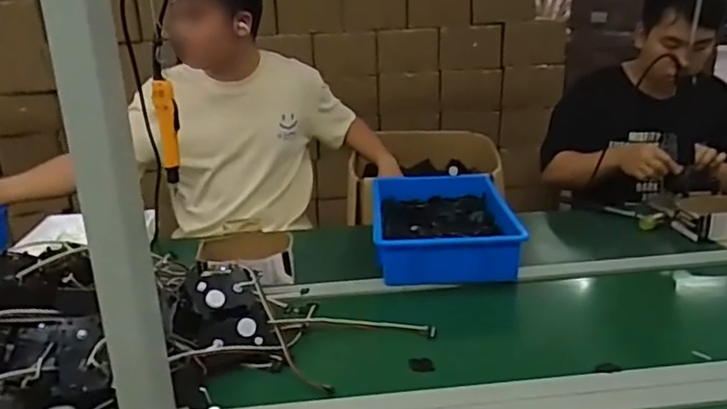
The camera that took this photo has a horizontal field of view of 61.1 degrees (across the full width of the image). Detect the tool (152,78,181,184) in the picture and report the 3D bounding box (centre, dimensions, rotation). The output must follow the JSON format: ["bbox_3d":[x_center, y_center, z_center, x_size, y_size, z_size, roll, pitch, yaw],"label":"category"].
[{"bbox_3d":[-0.374,-0.141,1.183,0.041,0.191,0.031,-7,19,-16],"label":"tool"}]

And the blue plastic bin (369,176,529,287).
[{"bbox_3d":[0.156,0.040,1.264,0.263,0.083,0.401,-1,18,1],"label":"blue plastic bin"}]

